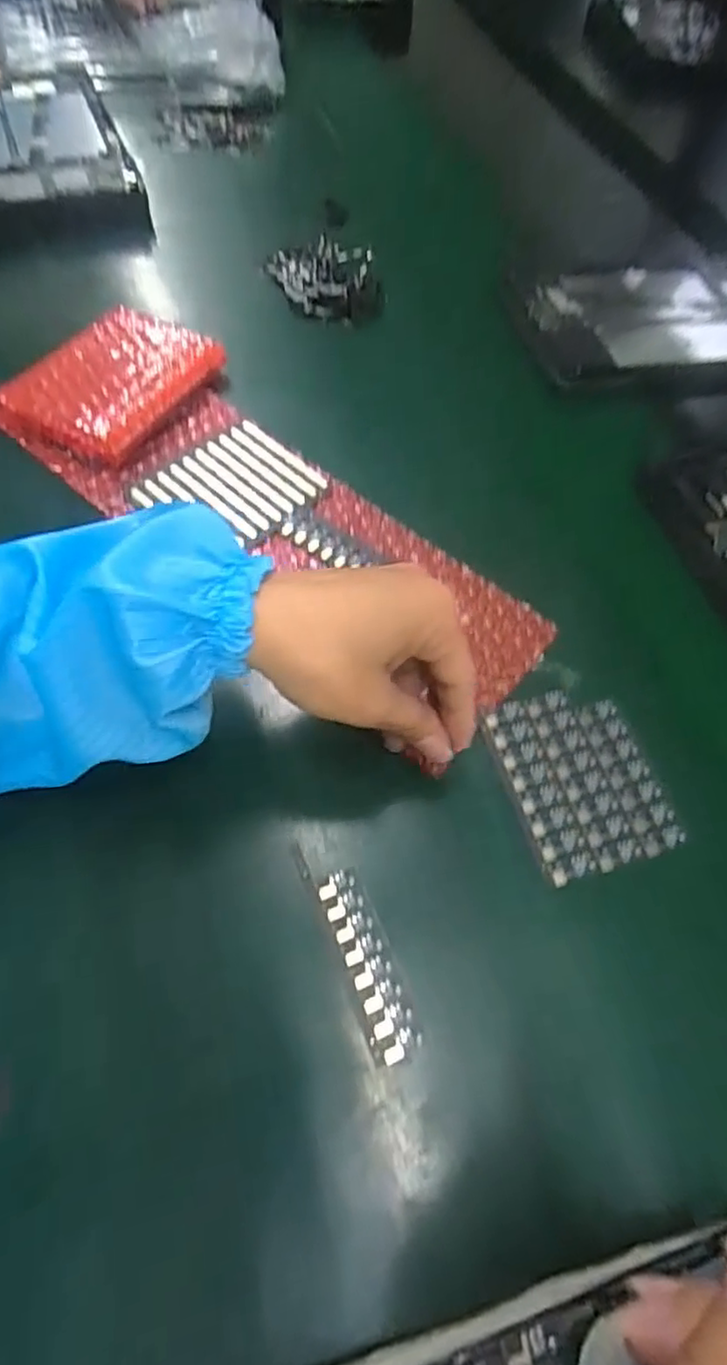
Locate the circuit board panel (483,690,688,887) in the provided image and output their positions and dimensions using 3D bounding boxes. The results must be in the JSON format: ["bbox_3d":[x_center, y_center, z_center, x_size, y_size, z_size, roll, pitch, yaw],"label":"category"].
[{"bbox_3d":[0.110,0.047,0.336,0.074,0.007,0.092,-12,61,-12],"label":"circuit board panel"}]

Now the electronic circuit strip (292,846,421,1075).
[{"bbox_3d":[-0.002,0.115,0.292,0.023,0.006,0.093,-19,63,-16],"label":"electronic circuit strip"}]

